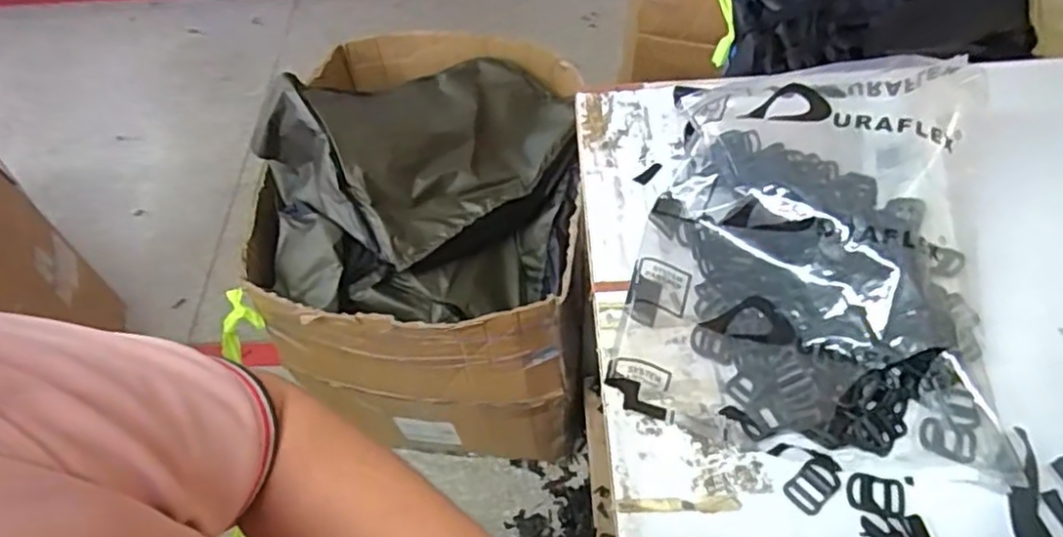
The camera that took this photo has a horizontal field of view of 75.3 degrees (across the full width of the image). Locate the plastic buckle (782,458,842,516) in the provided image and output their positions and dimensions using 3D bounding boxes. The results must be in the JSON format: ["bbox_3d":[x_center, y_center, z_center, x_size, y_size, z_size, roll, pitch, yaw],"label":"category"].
[{"bbox_3d":[0.200,0.153,0.486,0.039,0.004,0.026,-34,58,-19],"label":"plastic buckle"}]

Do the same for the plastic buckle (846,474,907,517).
[{"bbox_3d":[0.240,0.157,0.480,0.038,0.004,0.026,7,55,10],"label":"plastic buckle"}]

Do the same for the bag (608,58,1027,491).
[{"bbox_3d":[0.231,-0.030,0.553,0.263,0.109,0.335,10,55,12],"label":"bag"}]

